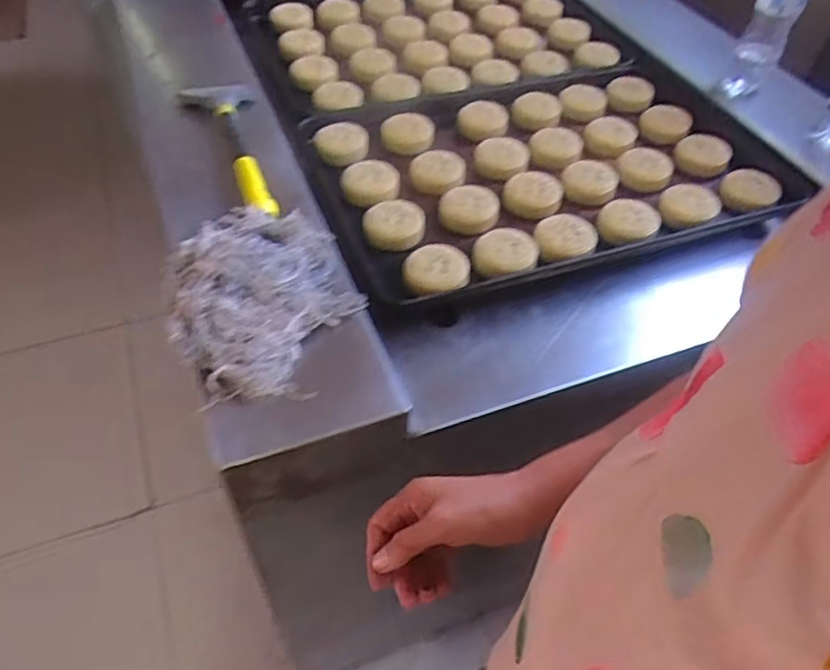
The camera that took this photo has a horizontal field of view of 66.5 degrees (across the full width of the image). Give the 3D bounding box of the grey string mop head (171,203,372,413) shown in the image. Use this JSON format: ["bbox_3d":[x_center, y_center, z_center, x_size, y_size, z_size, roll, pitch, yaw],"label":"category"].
[{"bbox_3d":[-0.150,-0.051,0.633,0.171,0.063,0.225,-13,51,-7],"label":"grey string mop head"}]

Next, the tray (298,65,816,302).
[{"bbox_3d":[0.184,-0.248,0.901,0.625,0.047,0.409,-20,52,-12],"label":"tray"}]

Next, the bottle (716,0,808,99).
[{"bbox_3d":[0.547,-0.485,0.964,0.067,0.237,0.073,22,55,21],"label":"bottle"}]

